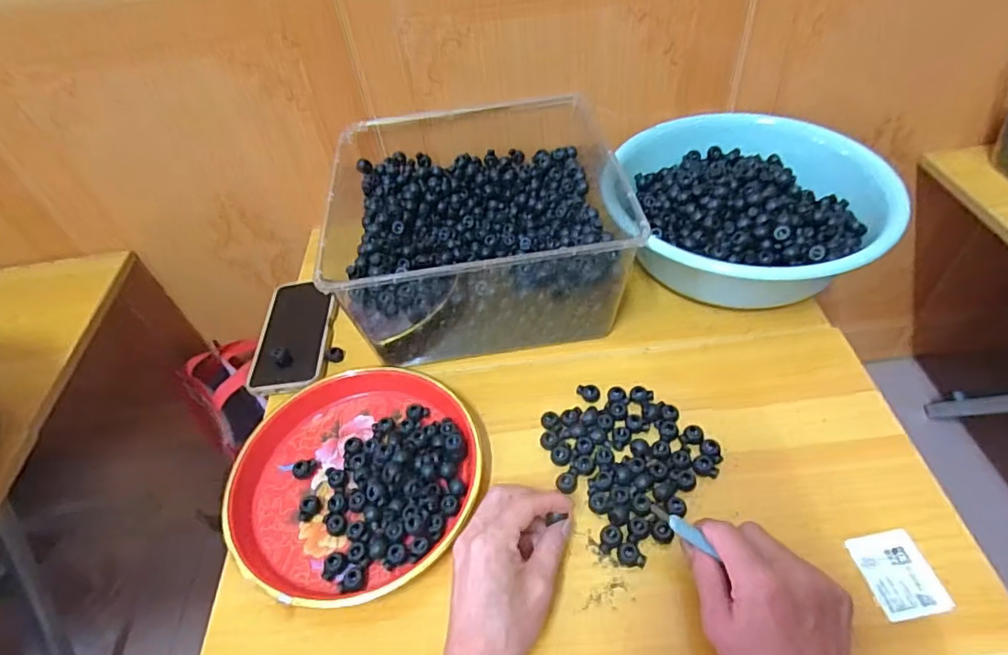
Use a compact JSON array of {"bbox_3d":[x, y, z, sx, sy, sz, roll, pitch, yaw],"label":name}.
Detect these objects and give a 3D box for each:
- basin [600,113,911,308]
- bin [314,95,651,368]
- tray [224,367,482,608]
[{"bbox_3d":[0.264,-0.136,0.633,0.288,0.110,0.244,0,49,7],"label":"basin"},{"bbox_3d":[-0.036,-0.109,0.642,0.324,0.151,0.298,-11,48,-3],"label":"bin"},{"bbox_3d":[-0.133,0.128,0.501,0.214,0.024,0.214,-4,48,4],"label":"tray"}]

